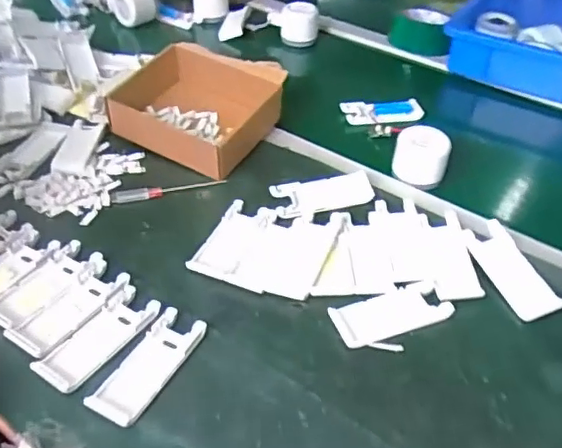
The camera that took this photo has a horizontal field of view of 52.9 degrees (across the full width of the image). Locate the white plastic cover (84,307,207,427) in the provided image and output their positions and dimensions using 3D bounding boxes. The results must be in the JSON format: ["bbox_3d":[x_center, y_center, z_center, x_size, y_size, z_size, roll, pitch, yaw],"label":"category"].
[{"bbox_3d":[-0.106,0.111,0.450,0.042,0.008,0.105,21,46,19],"label":"white plastic cover"}]

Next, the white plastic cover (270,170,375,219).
[{"bbox_3d":[0.046,-0.034,0.608,0.105,0.012,0.049,-12,44,-15],"label":"white plastic cover"}]

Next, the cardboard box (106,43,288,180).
[{"bbox_3d":[-0.103,-0.150,0.691,0.191,0.070,0.157,23,46,19],"label":"cardboard box"}]

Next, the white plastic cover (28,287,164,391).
[{"bbox_3d":[-0.150,0.093,0.468,0.042,0.009,0.106,24,47,22],"label":"white plastic cover"}]

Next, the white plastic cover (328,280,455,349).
[{"bbox_3d":[0.098,0.078,0.500,0.106,0.004,0.043,-14,45,-17],"label":"white plastic cover"}]

